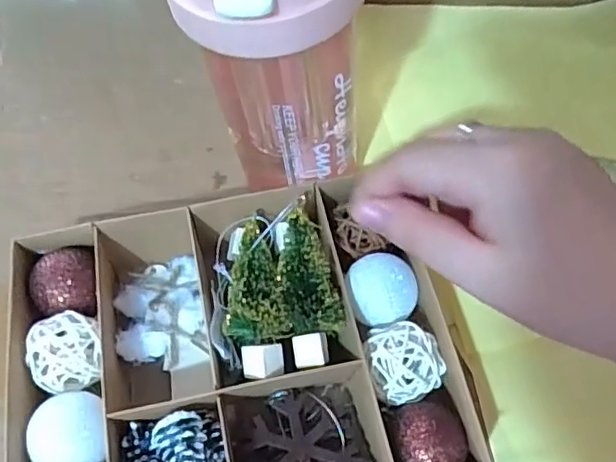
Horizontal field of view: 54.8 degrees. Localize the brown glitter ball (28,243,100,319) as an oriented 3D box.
[{"bbox_3d":[-0.127,0.031,0.321,0.032,0.036,0.038,-7,61,-3],"label":"brown glitter ball"}]

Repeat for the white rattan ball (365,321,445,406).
[{"bbox_3d":[0.047,0.068,0.300,0.035,0.039,0.037,0,61,0],"label":"white rattan ball"}]

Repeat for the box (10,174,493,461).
[{"bbox_3d":[-0.036,0.059,0.297,0.204,0.049,0.165,-11,62,-6],"label":"box"}]

